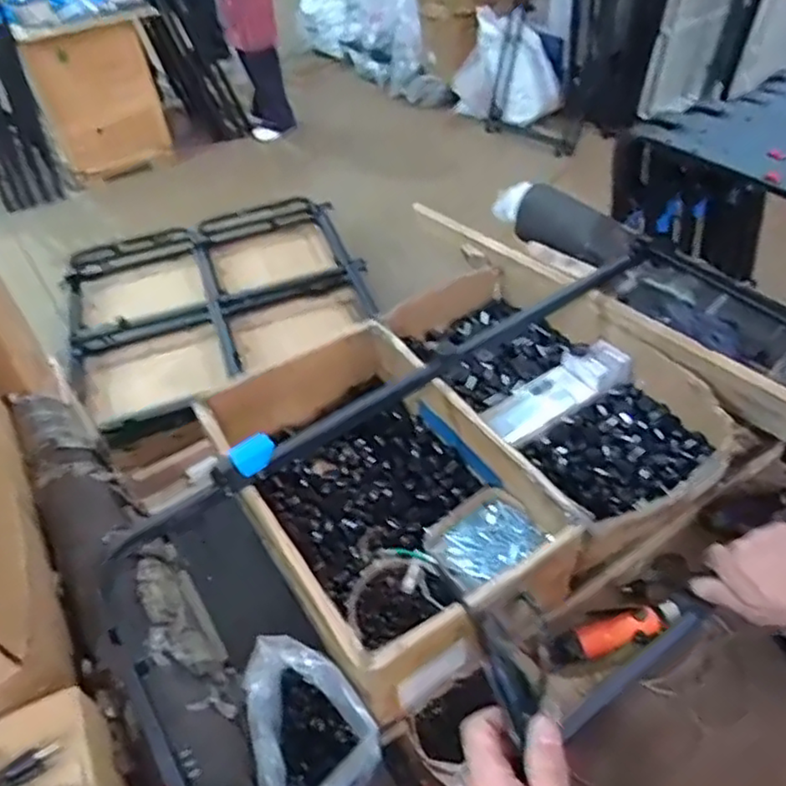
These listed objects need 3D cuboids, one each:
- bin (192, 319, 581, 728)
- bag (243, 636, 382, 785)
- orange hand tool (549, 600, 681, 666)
[{"bbox_3d":[-0.022,0.139,0.968,0.348,0.163,0.520,-26,49,-19],"label":"bin"},{"bbox_3d":[-0.093,0.387,0.762,0.124,0.114,0.183,-18,47,-12],"label":"bag"},{"bbox_3d":[0.308,0.337,0.921,0.189,0.043,0.046,-11,46,-6],"label":"orange hand tool"}]

